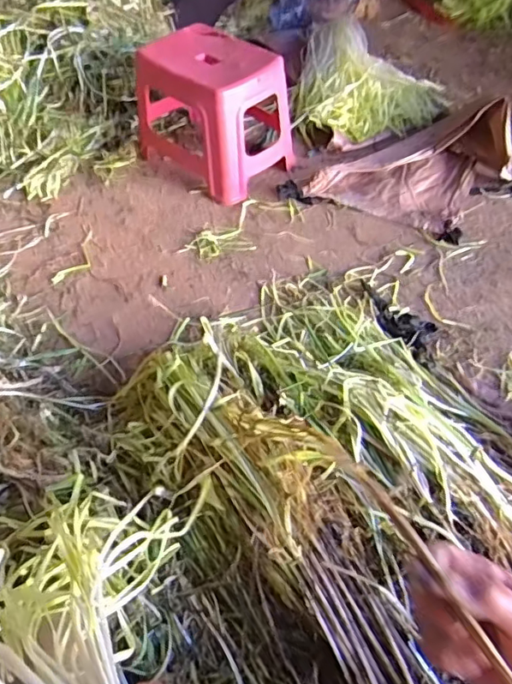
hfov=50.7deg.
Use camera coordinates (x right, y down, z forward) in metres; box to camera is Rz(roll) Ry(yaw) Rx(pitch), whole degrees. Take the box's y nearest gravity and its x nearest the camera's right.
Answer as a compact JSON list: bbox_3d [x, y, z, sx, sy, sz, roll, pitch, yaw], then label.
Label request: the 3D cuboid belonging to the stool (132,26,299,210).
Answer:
[{"bbox_3d":[-0.099,-0.533,1.265,0.327,0.253,0.223,35,61,24],"label":"stool"}]

